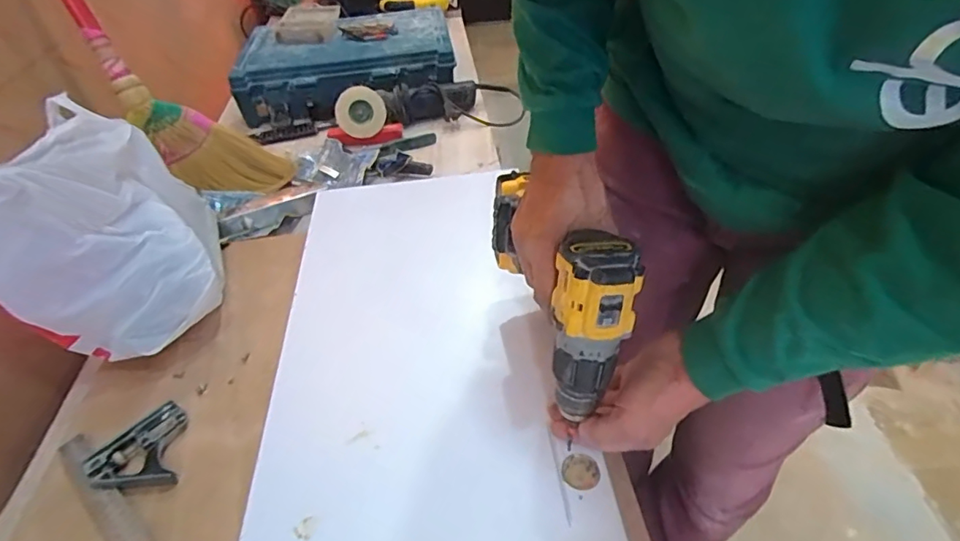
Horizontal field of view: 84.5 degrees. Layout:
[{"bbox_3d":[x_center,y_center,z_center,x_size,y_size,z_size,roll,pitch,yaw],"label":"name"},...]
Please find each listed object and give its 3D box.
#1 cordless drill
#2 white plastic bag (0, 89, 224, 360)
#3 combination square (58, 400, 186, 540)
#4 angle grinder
[{"bbox_3d":[0.068,-0.015,0.503,0.069,0.154,0.245,-15,47,-8],"label":"cordless drill"},{"bbox_3d":[-0.496,-0.072,0.651,0.245,0.246,0.300,-21,45,-17],"label":"white plastic bag"},{"bbox_3d":[-0.310,0.232,0.518,0.290,0.018,0.107,32,54,33],"label":"combination square"},{"bbox_3d":[-0.151,-0.338,1.084,0.326,0.090,0.099,-20,43,-16],"label":"angle grinder"}]

